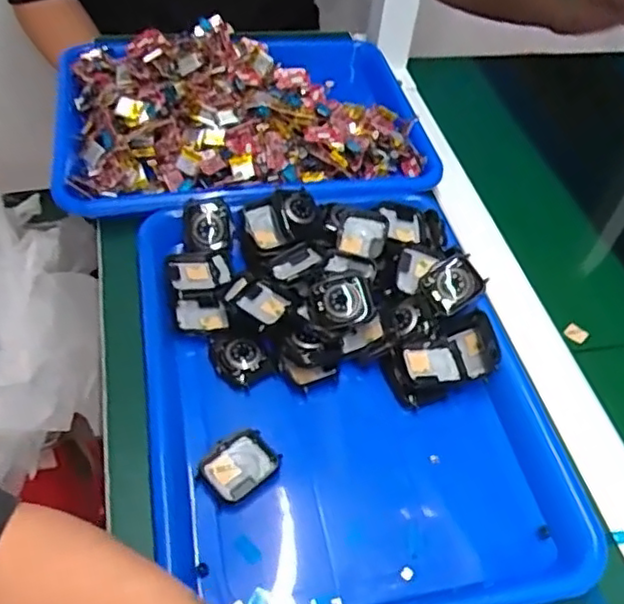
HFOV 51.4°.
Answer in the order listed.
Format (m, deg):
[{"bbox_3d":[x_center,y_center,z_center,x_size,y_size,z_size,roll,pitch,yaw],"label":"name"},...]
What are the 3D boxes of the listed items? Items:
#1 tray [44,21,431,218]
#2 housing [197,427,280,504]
[{"bbox_3d":[-0.063,-0.189,0.619,0.350,0.066,0.267,-7,51,-11],"label":"tray"},{"bbox_3d":[-0.045,0.104,0.408,0.046,0.008,0.036,-34,61,-28],"label":"housing"}]

